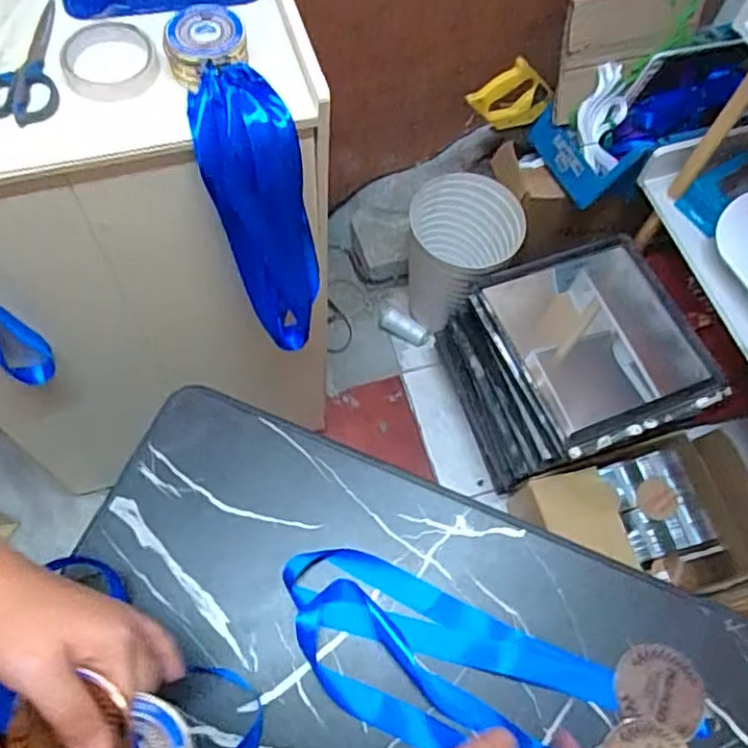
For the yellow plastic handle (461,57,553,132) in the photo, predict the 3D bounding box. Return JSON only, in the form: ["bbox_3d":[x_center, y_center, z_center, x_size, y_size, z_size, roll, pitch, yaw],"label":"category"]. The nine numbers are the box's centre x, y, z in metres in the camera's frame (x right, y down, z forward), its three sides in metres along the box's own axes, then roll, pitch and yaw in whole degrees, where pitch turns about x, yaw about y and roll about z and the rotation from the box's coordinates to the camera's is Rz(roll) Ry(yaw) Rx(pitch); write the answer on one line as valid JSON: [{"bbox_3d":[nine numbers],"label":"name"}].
[{"bbox_3d":[0.250,-0.502,1.205,0.121,0.126,0.028,-30,51,23],"label":"yellow plastic handle"}]

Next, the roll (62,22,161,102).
[{"bbox_3d":[-0.258,-0.307,0.650,0.088,0.019,0.087,1,65,-3],"label":"roll"}]

